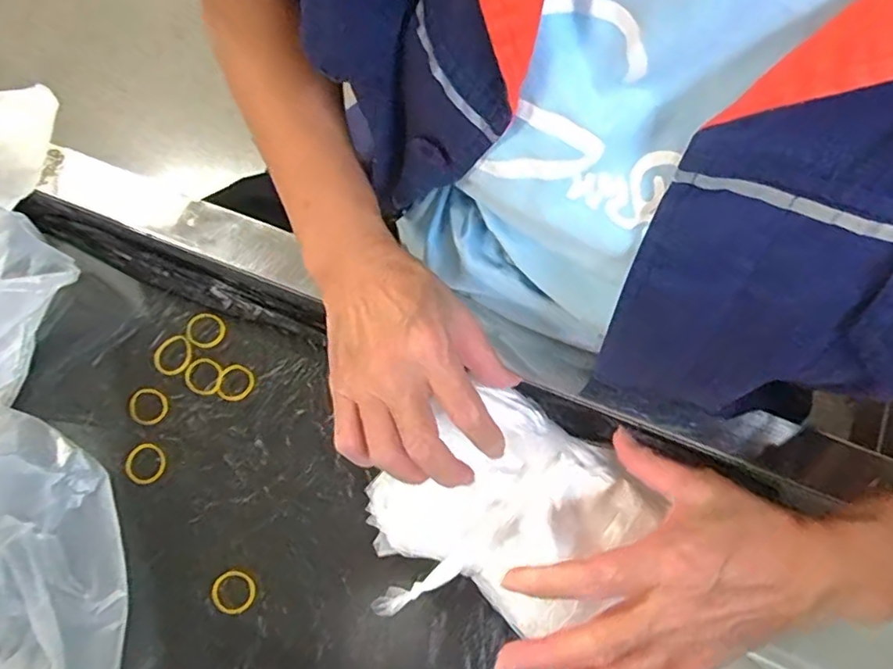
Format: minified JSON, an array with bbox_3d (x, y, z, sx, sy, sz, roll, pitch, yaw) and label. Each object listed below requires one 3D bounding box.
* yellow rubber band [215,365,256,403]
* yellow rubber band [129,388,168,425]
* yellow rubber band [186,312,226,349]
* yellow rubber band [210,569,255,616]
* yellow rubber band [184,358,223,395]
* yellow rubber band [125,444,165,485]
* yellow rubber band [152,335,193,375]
[{"bbox_3d":[-0.149,0.034,0.413,0.023,0.005,0.026,31,75,10],"label":"yellow rubber band"},{"bbox_3d":[-0.206,0.050,0.404,0.025,0.004,0.024,0,78,-1],"label":"yellow rubber band"},{"bbox_3d":[-0.175,-0.003,0.427,0.028,0.004,0.025,31,76,3],"label":"yellow rubber band"},{"bbox_3d":[-0.135,0.164,0.372,0.027,0.004,0.025,0,72,1],"label":"yellow rubber band"},{"bbox_3d":[-0.171,0.030,0.414,0.028,0.004,0.025,20,74,7],"label":"yellow rubber band"},{"bbox_3d":[-0.201,0.087,0.394,0.025,0.009,0.027,16,73,6],"label":"yellow rubber band"},{"bbox_3d":[-0.195,0.015,0.419,0.027,0.004,0.029,0,77,1],"label":"yellow rubber band"}]

